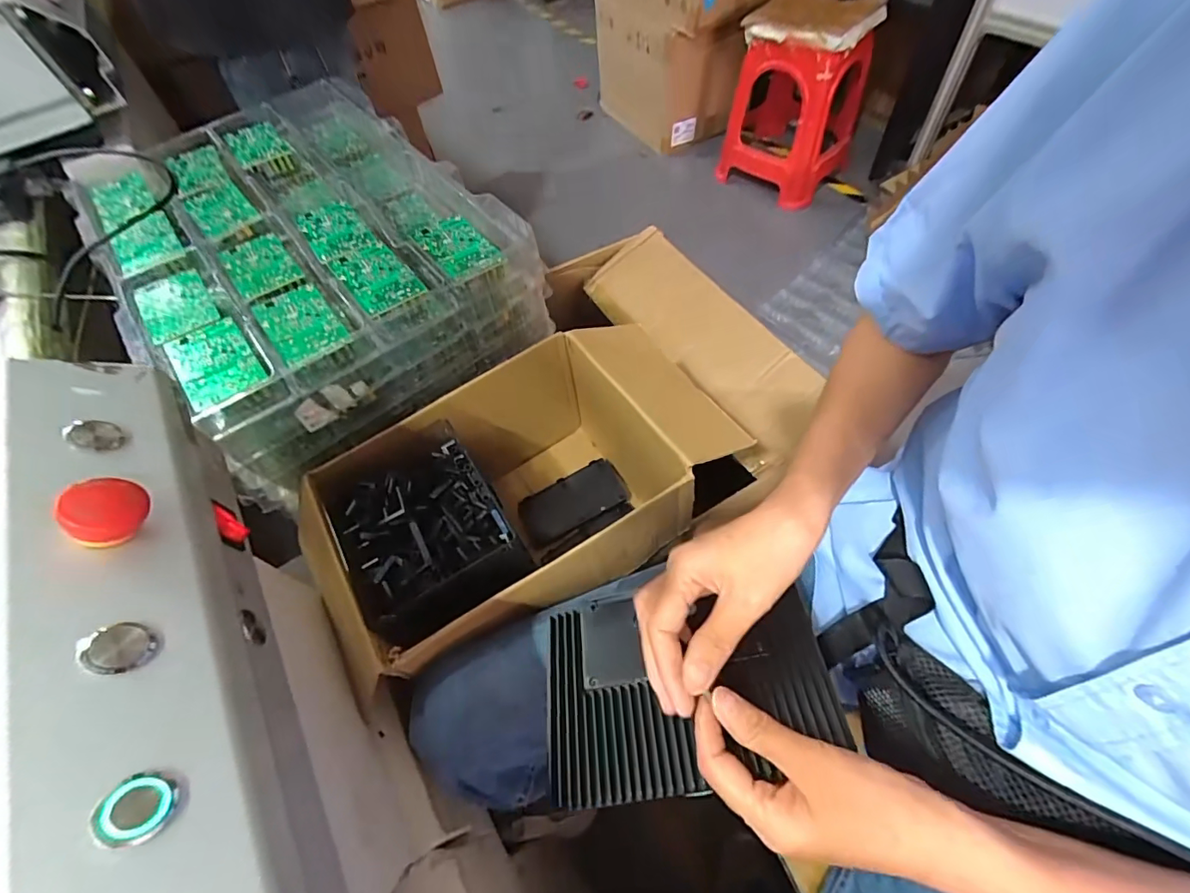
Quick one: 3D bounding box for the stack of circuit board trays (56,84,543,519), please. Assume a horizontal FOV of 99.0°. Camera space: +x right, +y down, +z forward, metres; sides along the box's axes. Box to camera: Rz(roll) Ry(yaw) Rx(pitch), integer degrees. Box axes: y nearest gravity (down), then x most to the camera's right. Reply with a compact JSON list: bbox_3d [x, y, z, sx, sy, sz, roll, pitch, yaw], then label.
[{"bbox_3d":[-0.335,-0.226,0.607,0.362,0.133,0.476,-36,62,-16],"label":"stack of circuit board trays"}]

